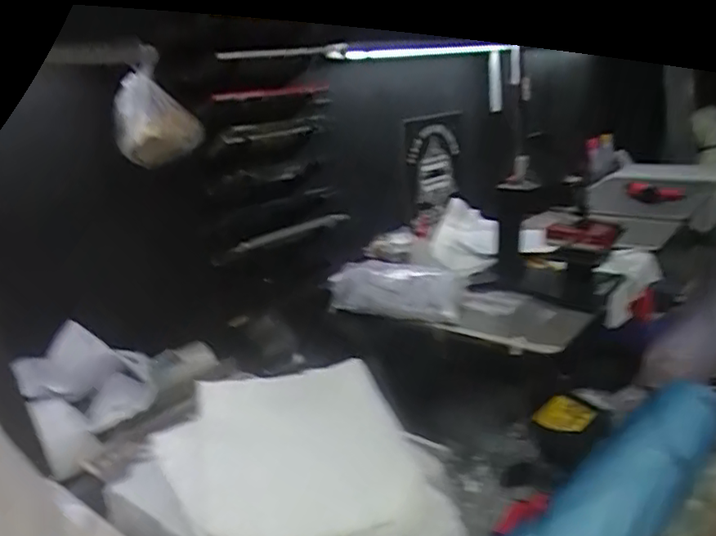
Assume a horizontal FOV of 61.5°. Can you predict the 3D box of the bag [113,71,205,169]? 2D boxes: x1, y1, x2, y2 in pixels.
[{"bbox_3d":[-0.389,-0.283,1.159,0.137,0.162,0.114,-18,20,-34],"label":"bag"}]

